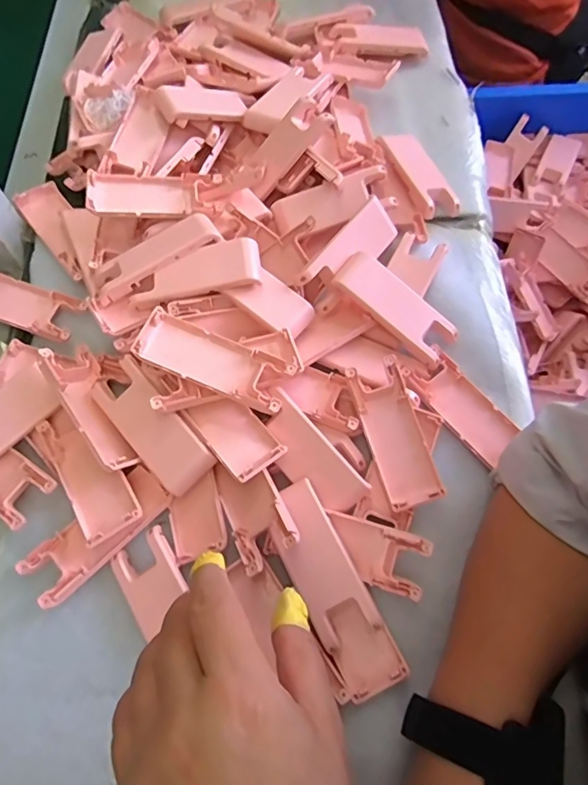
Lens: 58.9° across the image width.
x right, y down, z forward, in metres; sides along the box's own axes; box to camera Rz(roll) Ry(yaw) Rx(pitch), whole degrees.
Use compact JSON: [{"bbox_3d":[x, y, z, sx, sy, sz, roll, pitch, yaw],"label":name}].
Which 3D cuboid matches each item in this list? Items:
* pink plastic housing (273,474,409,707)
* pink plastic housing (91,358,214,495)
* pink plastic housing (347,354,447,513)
[{"bbox_3d":[0.022,0.122,0.326,0.040,0.023,0.129,-24,81,-11],"label":"pink plastic housing"},{"bbox_3d":[-0.098,0.021,0.354,0.036,0.019,0.095,-39,72,-16],"label":"pink plastic housing"},{"bbox_3d":[0.071,0.027,0.363,0.037,0.019,0.101,-16,67,-8],"label":"pink plastic housing"}]

